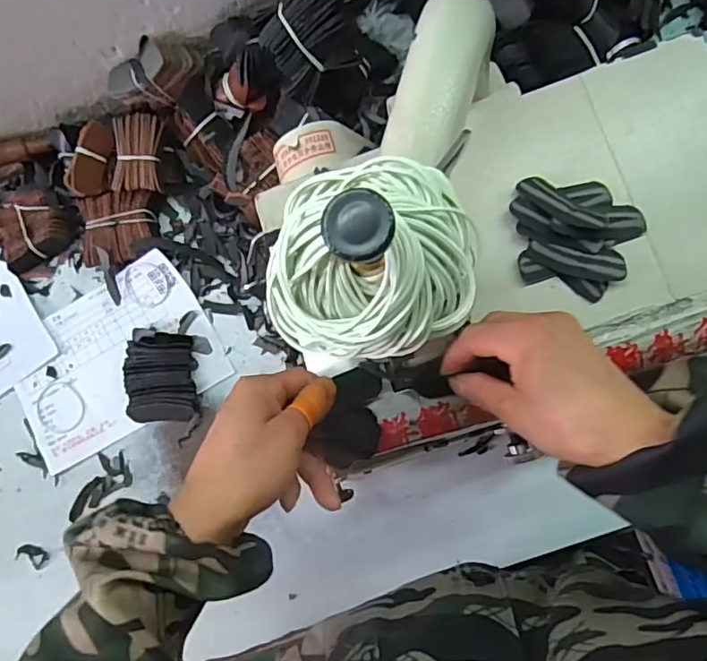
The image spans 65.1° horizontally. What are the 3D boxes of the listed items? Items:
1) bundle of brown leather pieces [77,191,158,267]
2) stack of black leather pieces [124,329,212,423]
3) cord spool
[{"bbox_3d":[-0.237,-0.102,0.555,0.074,0.025,0.067,-5,85,5],"label":"bundle of brown leather pieces"},{"bbox_3d":[-0.187,0.046,0.541,0.080,0.022,0.087,6,86,6],"label":"stack of black leather pieces"},{"bbox_3d":[0.003,-0.028,0.196,0.076,0.055,0.072,-13,86,5],"label":"cord spool"}]

